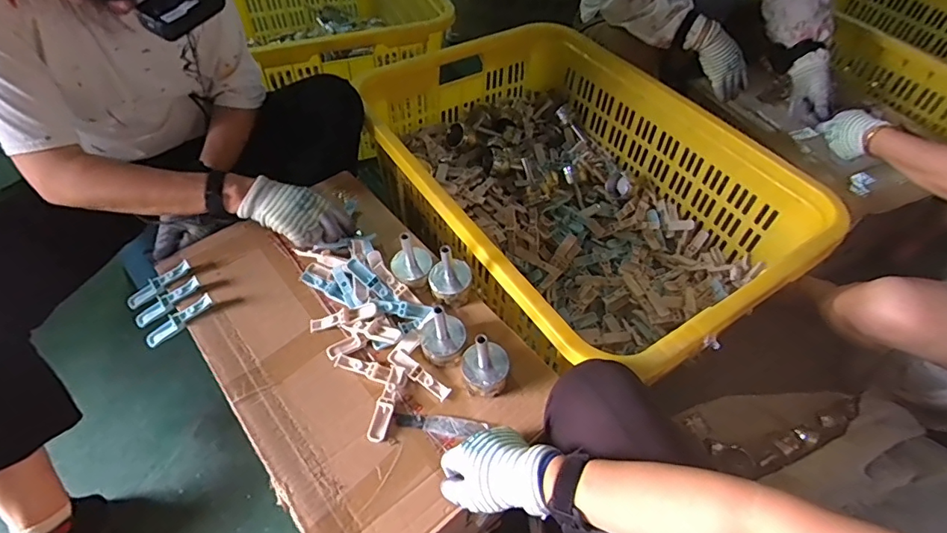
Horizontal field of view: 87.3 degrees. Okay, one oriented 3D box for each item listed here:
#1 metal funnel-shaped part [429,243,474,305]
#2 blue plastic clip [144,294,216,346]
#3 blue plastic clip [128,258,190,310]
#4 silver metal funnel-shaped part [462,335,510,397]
[{"bbox_3d":[-0.030,0.011,0.680,0.061,0.088,0.053,3,51,0],"label":"metal funnel-shaped part"},{"bbox_3d":[-0.396,0.073,0.668,0.092,0.016,0.024,-40,64,-14],"label":"blue plastic clip"},{"bbox_3d":[-0.443,0.027,0.700,0.092,0.014,0.031,-38,63,-9],"label":"blue plastic clip"},{"bbox_3d":[0.015,0.115,0.606,0.056,0.095,0.057,1,51,-1],"label":"silver metal funnel-shaped part"}]

